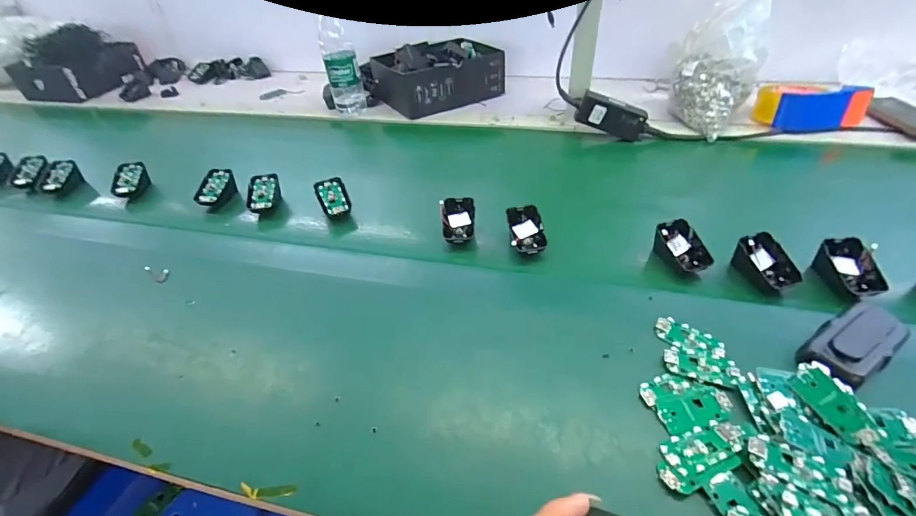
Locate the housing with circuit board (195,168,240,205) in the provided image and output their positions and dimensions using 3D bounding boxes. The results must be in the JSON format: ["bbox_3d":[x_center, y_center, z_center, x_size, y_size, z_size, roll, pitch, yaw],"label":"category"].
[{"bbox_3d":[-0.396,-0.110,0.682,0.043,0.045,0.072,14,47,22],"label":"housing with circuit board"}]

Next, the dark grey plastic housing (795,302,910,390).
[{"bbox_3d":[0.374,0.078,0.392,0.111,0.023,0.051,-28,47,-22],"label":"dark grey plastic housing"}]

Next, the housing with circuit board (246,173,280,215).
[{"bbox_3d":[-0.305,-0.100,0.656,0.044,0.024,0.073,-1,55,-8],"label":"housing with circuit board"}]

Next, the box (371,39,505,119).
[{"bbox_3d":[-0.039,-0.407,0.920,0.258,0.089,0.182,-25,46,-20],"label":"box"}]

